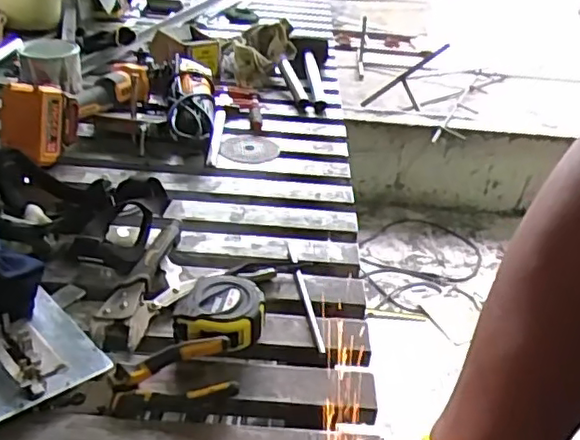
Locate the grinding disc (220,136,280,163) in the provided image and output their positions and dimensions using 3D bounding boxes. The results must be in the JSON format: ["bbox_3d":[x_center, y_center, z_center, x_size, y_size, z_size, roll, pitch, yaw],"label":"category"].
[{"bbox_3d":[-0.067,-0.121,1.038,0.096,0.004,0.096,5,33,-3],"label":"grinding disc"}]

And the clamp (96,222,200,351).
[{"bbox_3d":[-0.150,0.067,0.706,0.071,0.029,0.169,16,34,15],"label":"clamp"}]

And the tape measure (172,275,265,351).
[{"bbox_3d":[-0.074,0.098,0.656,0.092,0.048,0.089,5,33,-2],"label":"tape measure"}]

